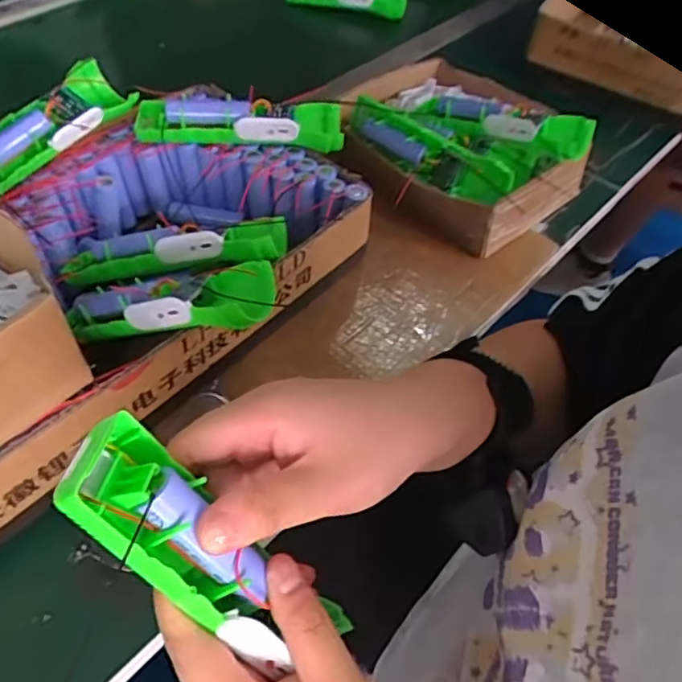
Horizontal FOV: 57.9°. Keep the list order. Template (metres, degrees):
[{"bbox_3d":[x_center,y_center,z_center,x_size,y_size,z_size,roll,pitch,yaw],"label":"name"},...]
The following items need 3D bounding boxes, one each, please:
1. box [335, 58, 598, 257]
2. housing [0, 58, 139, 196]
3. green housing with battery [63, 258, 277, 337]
[{"bbox_3d":[0.106,-0.192,0.575,0.195,0.068,0.188,37,59,24],"label":"box"},{"bbox_3d":[-0.226,-0.163,0.475,0.060,0.032,0.152,25,55,17],"label":"housing"},{"bbox_3d":[-0.113,-0.023,0.391,0.151,0.033,0.056,-6,49,16],"label":"green housing with battery"}]

